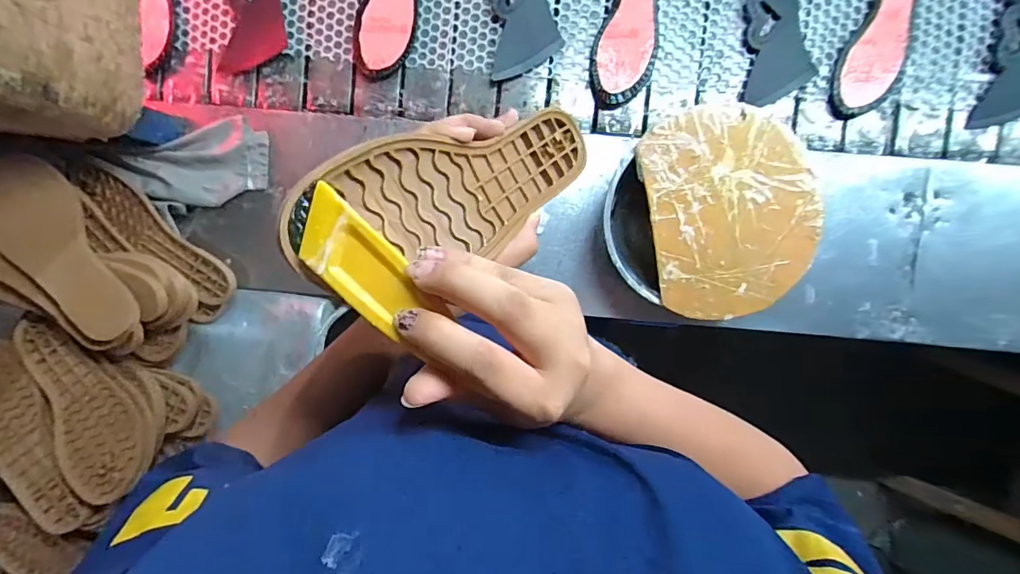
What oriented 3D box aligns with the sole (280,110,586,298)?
[{"bbox_3d":[-0.019,-0.062,0.295,0.016,0.240,0.071,-19,96,47],"label":"sole"}]

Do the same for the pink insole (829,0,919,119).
[{"bbox_3d":[0.494,-0.340,0.611,0.086,0.028,0.241,21,95,-1],"label":"pink insole"}]

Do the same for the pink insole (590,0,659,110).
[{"bbox_3d":[0.155,-0.361,0.619,0.082,0.017,0.240,4,95,0],"label":"pink insole"}]

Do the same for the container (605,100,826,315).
[{"bbox_3d":[0.239,-0.085,0.575,0.234,0.063,0.232,0,95,1],"label":"container"}]

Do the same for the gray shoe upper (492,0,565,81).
[{"bbox_3d":[0.009,-0.392,0.621,0.100,0.011,0.208,-13,94,2],"label":"gray shoe upper"}]

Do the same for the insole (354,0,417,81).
[{"bbox_3d":[-0.154,-0.395,0.622,0.074,0.011,0.230,14,95,0],"label":"insole"}]

